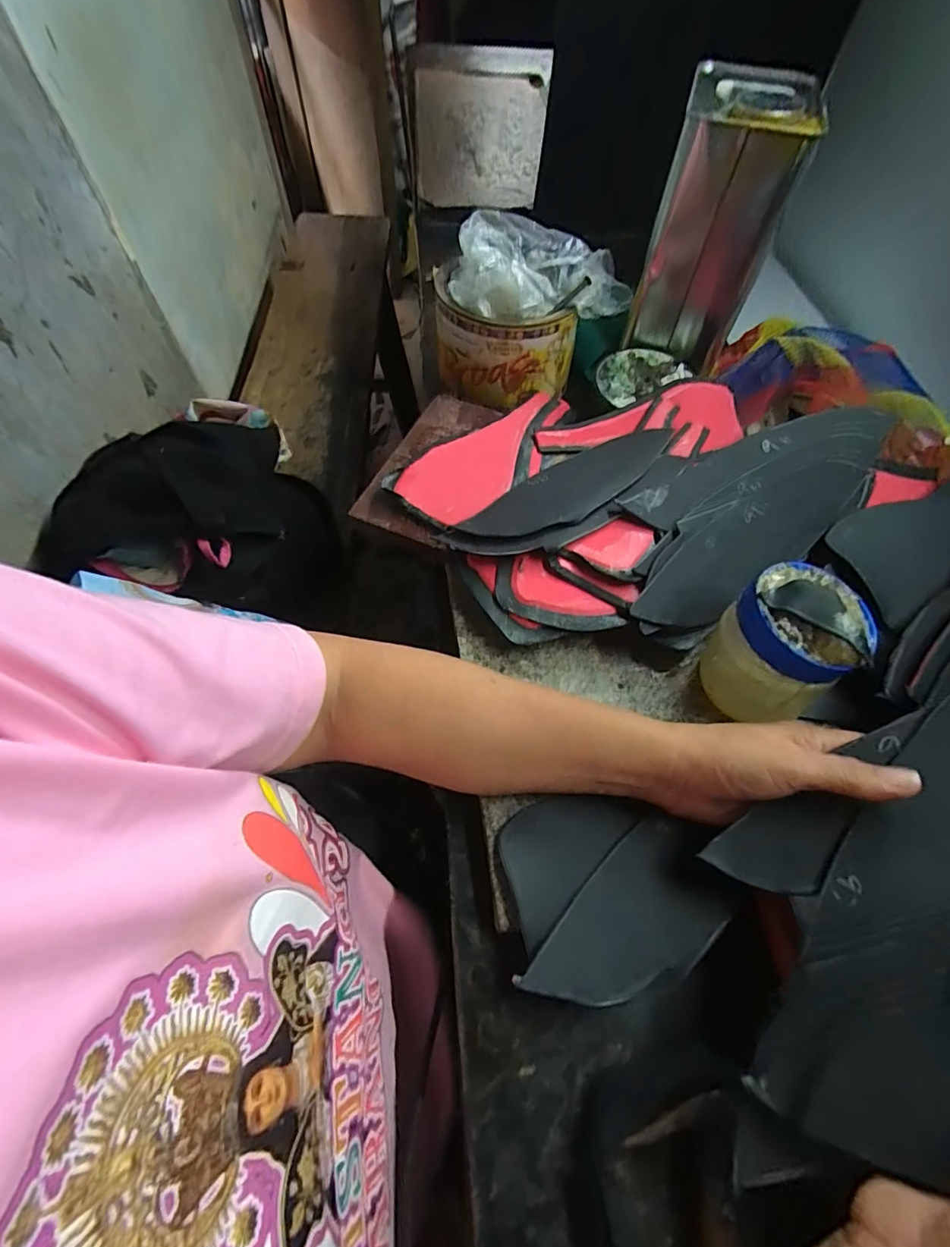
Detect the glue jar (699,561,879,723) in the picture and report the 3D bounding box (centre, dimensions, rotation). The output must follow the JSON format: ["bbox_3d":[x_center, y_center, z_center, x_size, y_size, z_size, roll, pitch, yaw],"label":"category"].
[{"bbox_3d":[0.197,0.012,0.322,0.070,0.102,0.073,1,61,-1],"label":"glue jar"}]

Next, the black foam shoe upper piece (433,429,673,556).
[{"bbox_3d":[0.081,-0.108,0.410,0.224,0.021,0.073,-34,67,-19],"label":"black foam shoe upper piece"}]

